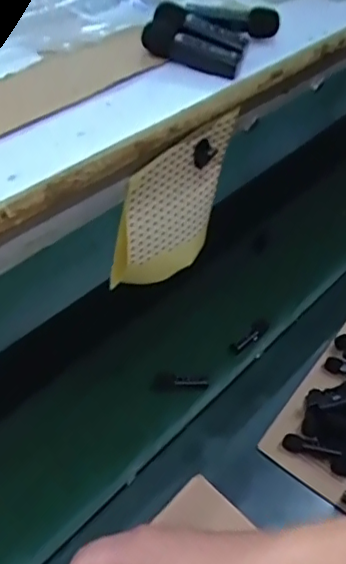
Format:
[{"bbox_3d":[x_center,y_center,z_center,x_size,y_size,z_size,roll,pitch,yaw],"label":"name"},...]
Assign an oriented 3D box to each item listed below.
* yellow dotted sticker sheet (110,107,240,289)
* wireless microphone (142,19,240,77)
[{"bbox_3d":[0.000,-0.045,0.401,0.012,0.122,0.096,38,53,26],"label":"yellow dotted sticker sheet"},{"bbox_3d":[0.012,-0.143,0.366,0.063,0.018,0.015,22,48,14],"label":"wireless microphone"}]

